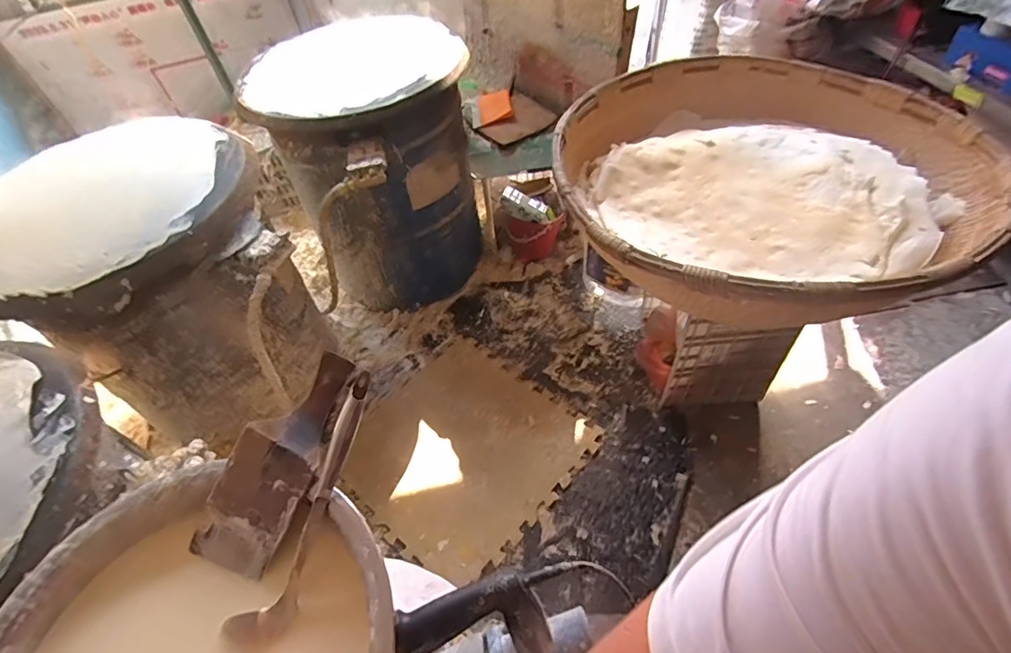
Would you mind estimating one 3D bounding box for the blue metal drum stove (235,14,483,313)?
[{"bbox_3d":[-0.401,-0.478,1.716,0.583,0.739,0.667,21,55,22],"label":"blue metal drum stove"}]

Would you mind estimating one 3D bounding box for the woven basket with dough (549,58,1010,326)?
[{"bbox_3d":[0.532,-0.309,1.088,0.809,0.142,0.785,-3,50,4],"label":"woven basket with dough"}]

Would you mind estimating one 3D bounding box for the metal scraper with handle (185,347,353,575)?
[{"bbox_3d":[-0.288,0.171,0.671,0.126,0.047,0.297,22,75,23],"label":"metal scraper with handle"}]

